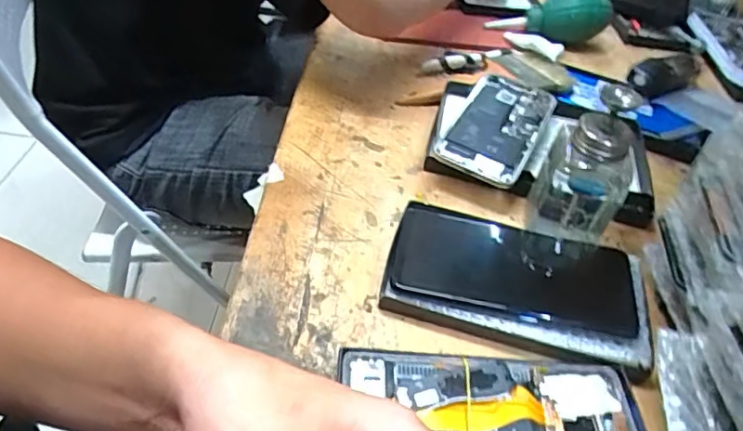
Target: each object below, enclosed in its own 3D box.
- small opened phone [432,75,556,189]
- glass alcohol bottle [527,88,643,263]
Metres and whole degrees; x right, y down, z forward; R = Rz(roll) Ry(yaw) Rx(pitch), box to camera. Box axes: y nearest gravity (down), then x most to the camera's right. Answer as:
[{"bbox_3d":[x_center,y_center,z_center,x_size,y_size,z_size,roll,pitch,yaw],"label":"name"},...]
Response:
[{"bbox_3d":[0.111,-0.080,0.507,0.073,0.011,0.139,26,56,13],"label":"small opened phone"},{"bbox_3d":[0.155,-0.030,0.420,0.061,0.131,0.058,22,45,15],"label":"glass alcohol bottle"}]

